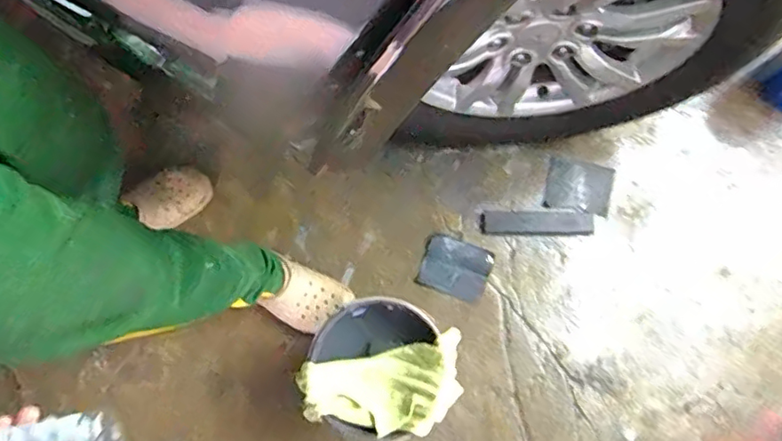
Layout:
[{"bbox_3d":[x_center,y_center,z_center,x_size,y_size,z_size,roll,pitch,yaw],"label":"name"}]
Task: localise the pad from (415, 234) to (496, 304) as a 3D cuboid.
[{"bbox_3d":[0.132,0.098,1.168,0.137,0.008,0.113,21,81,4],"label":"pad"}]

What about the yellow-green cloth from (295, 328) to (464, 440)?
[{"bbox_3d":[-0.006,0.276,0.921,0.265,0.057,0.140,-13,81,-2],"label":"yellow-green cloth"}]

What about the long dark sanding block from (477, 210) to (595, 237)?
[{"bbox_3d":[0.312,0.006,1.218,0.236,0.009,0.052,1,80,1],"label":"long dark sanding block"}]

